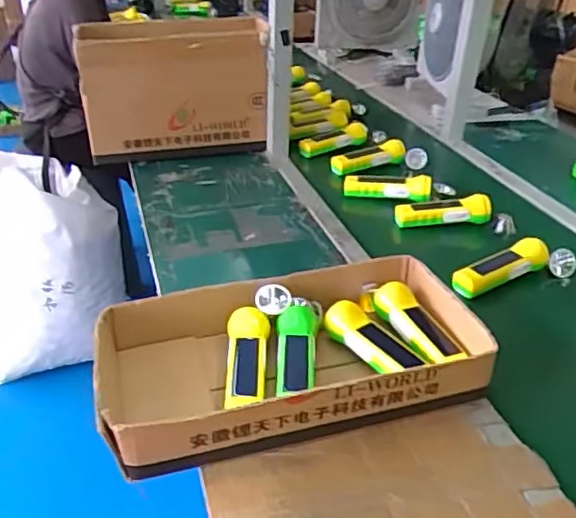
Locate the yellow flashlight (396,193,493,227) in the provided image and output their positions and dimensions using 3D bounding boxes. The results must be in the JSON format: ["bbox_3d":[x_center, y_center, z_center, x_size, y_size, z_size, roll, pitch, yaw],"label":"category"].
[{"bbox_3d":[0.276,-0.090,1.084,0.179,0.042,0.055,-6,32,-11],"label":"yellow flashlight"}]

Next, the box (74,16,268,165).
[{"bbox_3d":[-0.244,-0.367,1.300,0.373,0.257,0.169,-6,32,-11],"label":"box"}]

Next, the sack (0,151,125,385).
[{"bbox_3d":[-0.675,-0.002,1.710,0.375,0.641,0.157,-6,0,7],"label":"sack"}]

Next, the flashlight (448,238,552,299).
[{"bbox_3d":[0.322,0.015,0.921,0.170,0.052,0.049,-18,36,-28],"label":"flashlight"}]

